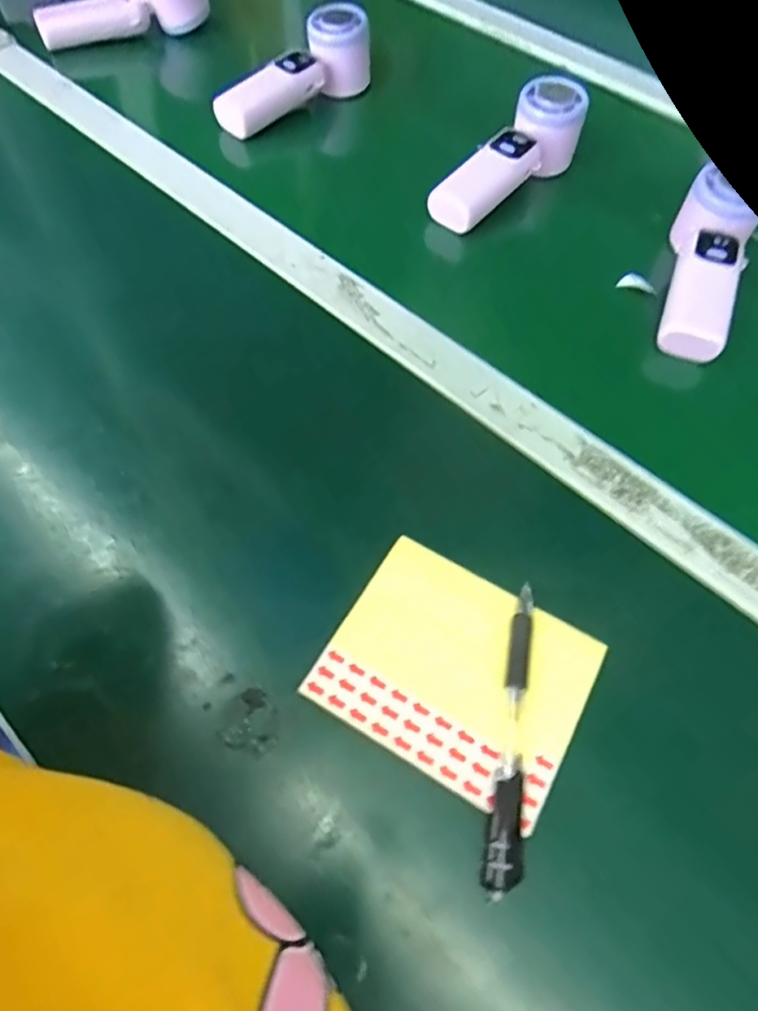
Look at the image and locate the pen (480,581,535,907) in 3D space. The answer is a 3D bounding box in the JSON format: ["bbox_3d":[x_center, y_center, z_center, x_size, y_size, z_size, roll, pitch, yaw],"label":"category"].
[{"bbox_3d":[0.063,0.100,0.289,0.016,0.012,0.142,11,58,3],"label":"pen"}]

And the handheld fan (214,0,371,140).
[{"bbox_3d":[-0.073,-0.383,0.556,0.160,0.068,0.042,-39,68,-11],"label":"handheld fan"}]

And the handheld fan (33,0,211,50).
[{"bbox_3d":[-0.252,-0.504,0.600,0.163,0.069,0.055,-15,61,-13],"label":"handheld fan"}]

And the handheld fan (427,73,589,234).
[{"bbox_3d":[0.104,-0.281,0.508,0.048,0.058,0.159,41,76,19],"label":"handheld fan"}]

